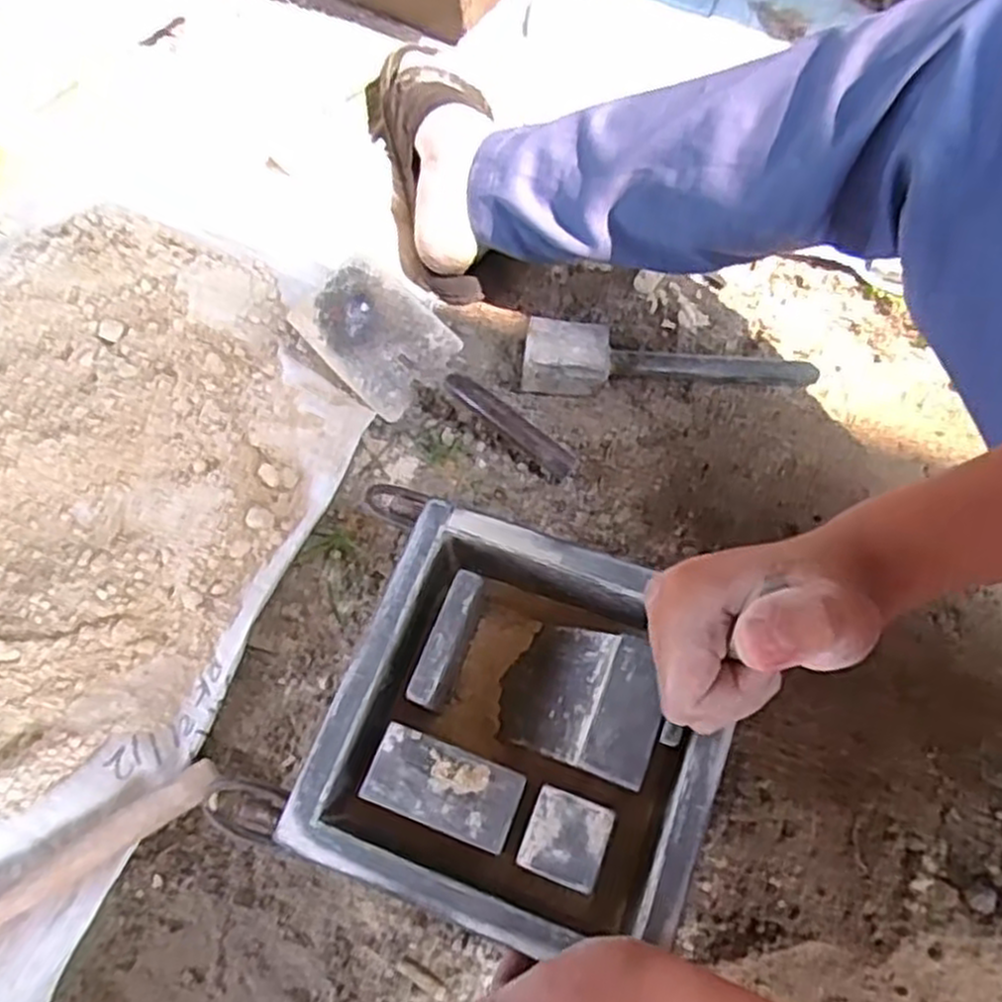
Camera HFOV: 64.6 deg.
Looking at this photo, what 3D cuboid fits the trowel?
[{"bbox_3d":[-0.054,-0.109,0.705,0.275,0.047,0.110,38,74,13],"label":"trowel"}]

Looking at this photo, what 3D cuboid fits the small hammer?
[{"bbox_3d":[0.150,-0.123,0.715,0.261,0.038,0.056,5,70,1],"label":"small hammer"}]

